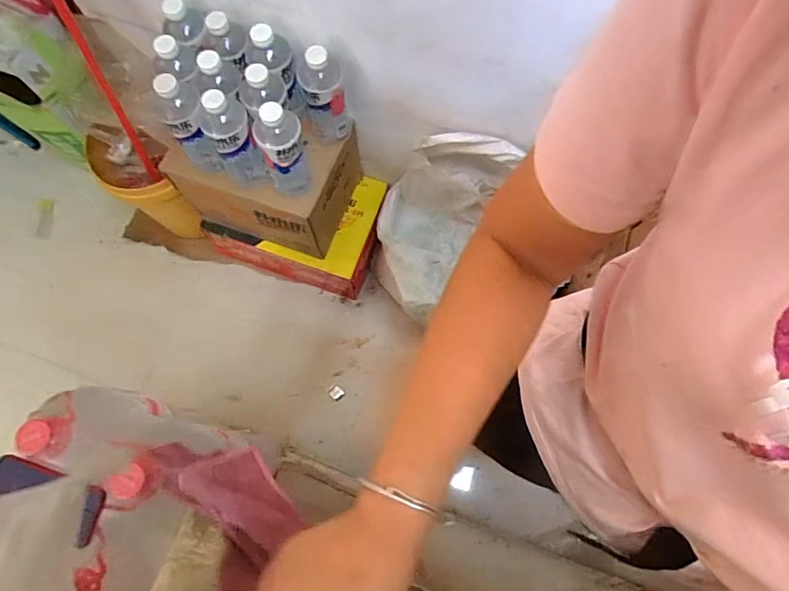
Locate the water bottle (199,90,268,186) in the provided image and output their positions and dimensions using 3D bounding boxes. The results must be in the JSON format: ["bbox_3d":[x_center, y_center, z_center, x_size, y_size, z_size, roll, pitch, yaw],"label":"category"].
[{"bbox_3d":[-0.308,-0.298,0.912,0.085,0.208,0.077,-28,76,-8],"label":"water bottle"}]

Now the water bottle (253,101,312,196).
[{"bbox_3d":[-0.213,-0.278,0.923,0.088,0.231,0.064,-21,75,-6],"label":"water bottle"}]

